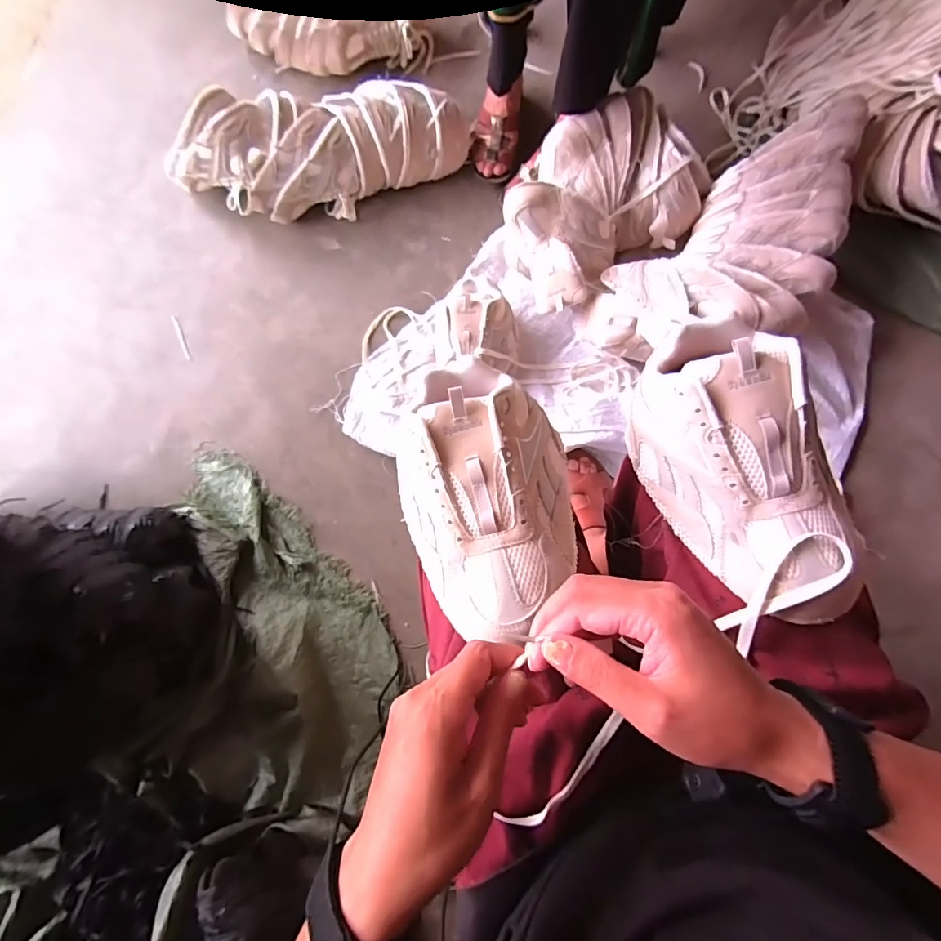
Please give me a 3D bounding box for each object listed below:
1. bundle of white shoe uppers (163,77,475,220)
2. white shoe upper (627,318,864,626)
[{"bbox_3d":[-0.285,-0.607,0.870,0.556,0.156,0.172,-11,82,6],"label":"bundle of white shoe uppers"},{"bbox_3d":[0.208,-0.005,0.370,0.120,0.077,0.232,-18,81,5],"label":"white shoe upper"}]

